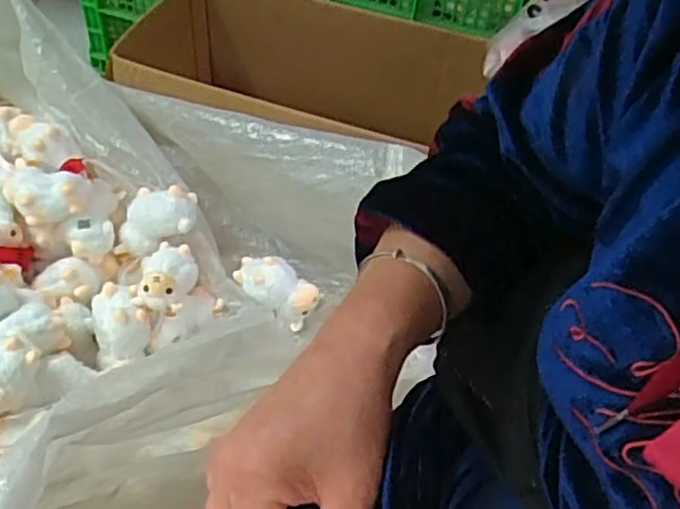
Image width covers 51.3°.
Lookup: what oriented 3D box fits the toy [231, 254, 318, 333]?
[{"bbox_3d":[-0.091,0.043,0.977,0.121,0.046,0.065,23,50,14],"label":"toy"}]

